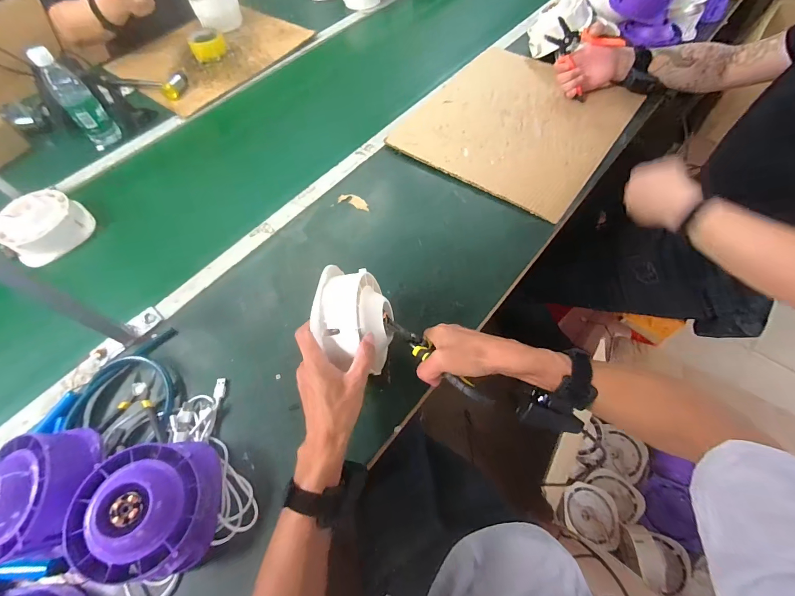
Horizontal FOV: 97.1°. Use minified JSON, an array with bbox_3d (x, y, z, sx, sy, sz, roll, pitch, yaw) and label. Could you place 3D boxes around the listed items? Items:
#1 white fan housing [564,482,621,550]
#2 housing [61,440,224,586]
[{"bbox_3d":[0.485,0.542,0.881,0.118,0.038,0.126,16,61,11],"label":"white fan housing"},{"bbox_3d":[-0.282,0.237,0.400,0.128,0.087,0.131,-8,62,-2],"label":"housing"}]

